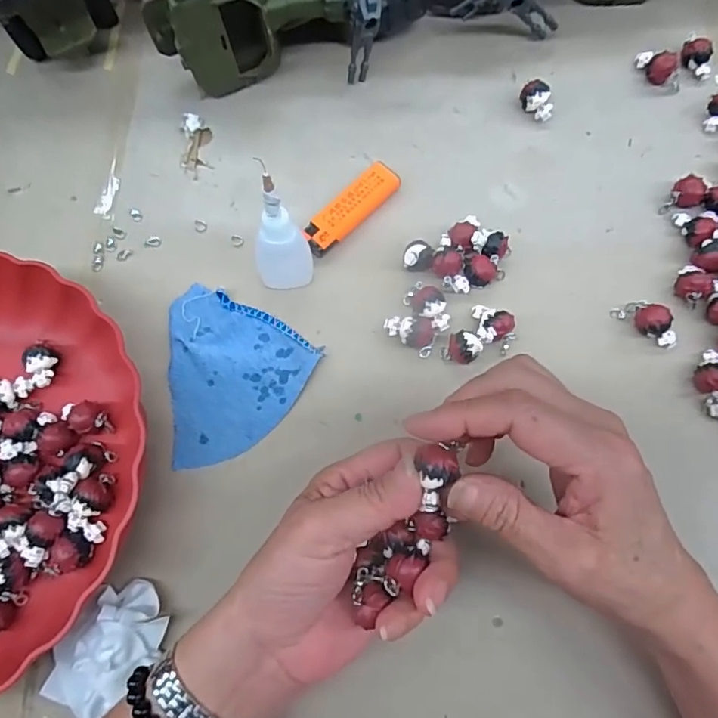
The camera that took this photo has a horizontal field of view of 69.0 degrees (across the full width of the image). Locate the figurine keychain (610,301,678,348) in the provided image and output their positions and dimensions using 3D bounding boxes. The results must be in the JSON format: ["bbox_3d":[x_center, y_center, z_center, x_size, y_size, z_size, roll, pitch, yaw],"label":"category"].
[{"bbox_3d":[0.182,-0.025,0.326,0.040,0.016,0.018,39,78,12],"label":"figurine keychain"}]

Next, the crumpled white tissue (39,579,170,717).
[{"bbox_3d":[-0.134,0.154,0.276,0.044,0.026,0.071,35,77,11],"label":"crumpled white tissue"}]

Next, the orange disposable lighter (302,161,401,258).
[{"bbox_3d":[-0.005,-0.104,0.363,0.023,0.011,0.082,42,78,13],"label":"orange disposable lighter"}]

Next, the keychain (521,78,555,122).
[{"bbox_3d":[0.130,-0.189,0.384,0.020,0.016,0.026,-7,73,-1],"label":"keychain"}]

